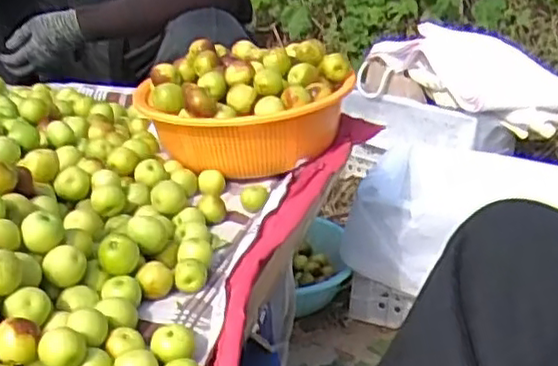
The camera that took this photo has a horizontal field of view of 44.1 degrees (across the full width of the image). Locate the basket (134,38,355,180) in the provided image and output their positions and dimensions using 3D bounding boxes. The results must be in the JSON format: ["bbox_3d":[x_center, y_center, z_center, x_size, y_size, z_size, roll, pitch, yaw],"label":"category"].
[{"bbox_3d":[-0.045,-0.091,0.823,0.232,0.125,0.226,-6,25,-20],"label":"basket"}]

